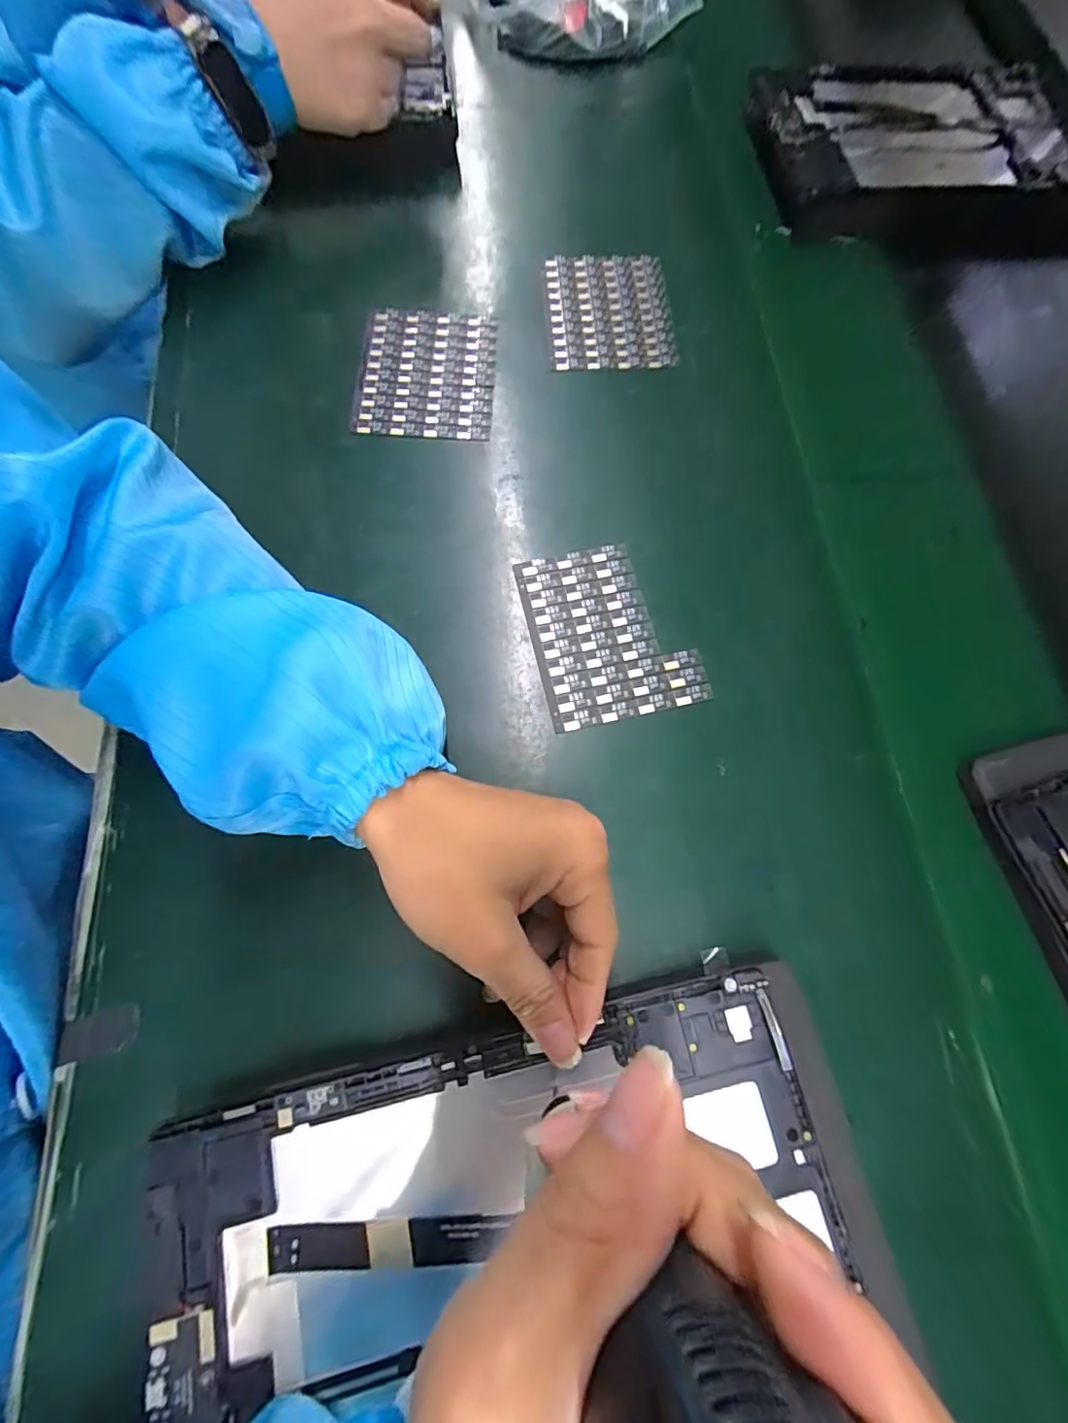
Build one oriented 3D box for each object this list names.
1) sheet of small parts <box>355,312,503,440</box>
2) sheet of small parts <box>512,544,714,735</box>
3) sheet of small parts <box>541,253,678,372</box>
[{"bbox_3d":[-0.067,-0.215,0.356,0.083,0.006,0.098,2,72,0],"label":"sheet of small parts"},{"bbox_3d":[0.040,-0.044,0.300,0.082,0.004,0.098,-12,72,-7],"label":"sheet of small parts"},{"bbox_3d":[0.050,-0.270,0.378,0.085,0.007,0.097,-2,71,-3],"label":"sheet of small parts"}]

